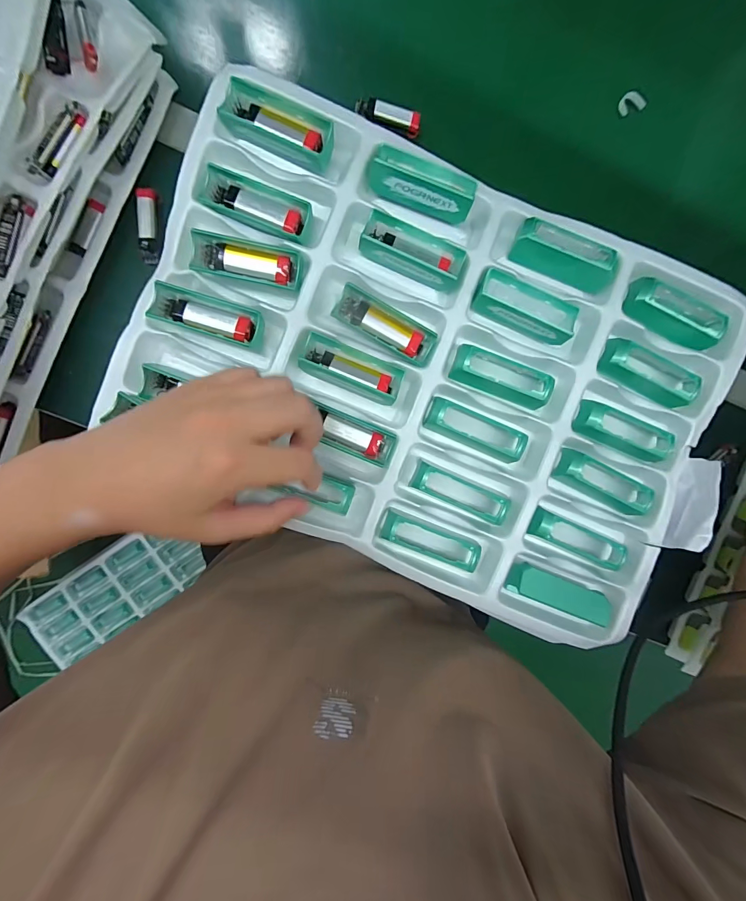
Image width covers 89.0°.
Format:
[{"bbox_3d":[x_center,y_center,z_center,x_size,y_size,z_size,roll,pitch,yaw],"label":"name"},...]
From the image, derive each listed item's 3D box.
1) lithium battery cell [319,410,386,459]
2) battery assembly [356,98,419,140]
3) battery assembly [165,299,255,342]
[{"bbox_3d":[-0.017,-0.011,0.294,0.053,0.007,0.019,22,94,-2],"label":"lithium battery cell"},{"bbox_3d":[0.015,-0.344,0.392,0.068,0.015,0.020,15,93,-5],"label":"battery assembly"},{"bbox_3d":[-0.122,-0.098,0.287,0.068,0.015,0.017,15,93,-5],"label":"battery assembly"}]

